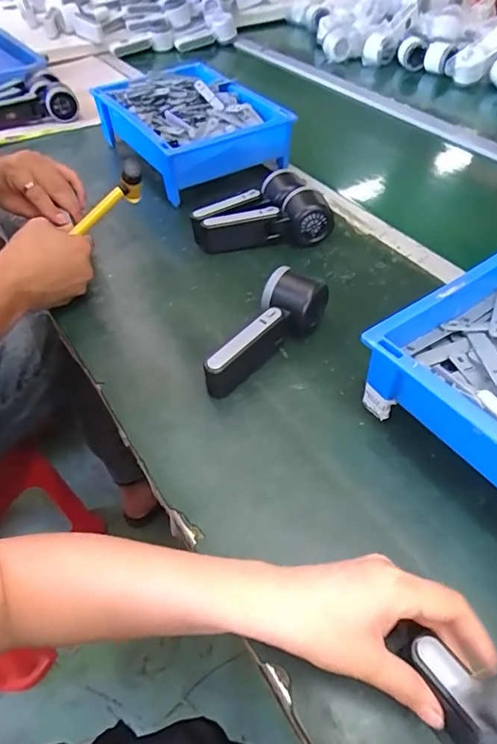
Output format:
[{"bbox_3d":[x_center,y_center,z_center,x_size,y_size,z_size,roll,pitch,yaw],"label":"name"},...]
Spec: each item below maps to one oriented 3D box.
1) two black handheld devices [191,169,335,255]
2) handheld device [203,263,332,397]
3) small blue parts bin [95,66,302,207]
[{"bbox_3d":[0.016,-0.213,0.624,0.177,0.050,0.100,-4,48,-2],"label":"two black handheld devices"},{"bbox_3d":[0.016,-0.040,0.475,0.054,0.055,0.160,30,56,25],"label":"handheld device"},{"bbox_3d":[-0.093,-0.392,0.760,0.212,0.087,0.286,-24,52,-21],"label":"small blue parts bin"}]

